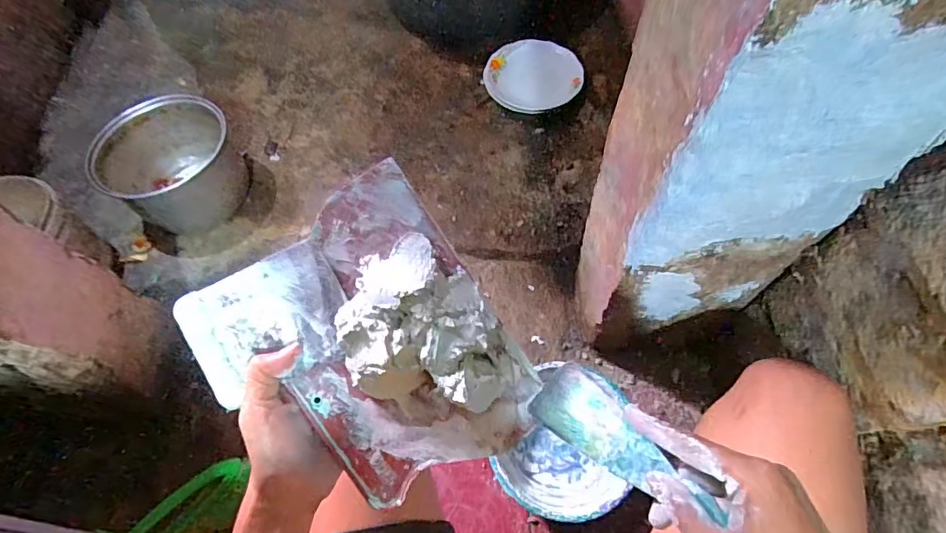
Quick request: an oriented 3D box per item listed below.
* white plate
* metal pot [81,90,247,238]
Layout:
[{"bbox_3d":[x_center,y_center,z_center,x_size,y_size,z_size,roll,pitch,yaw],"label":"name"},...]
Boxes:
[{"bbox_3d":[0.135,-0.422,1.089,0.201,0.023,0.180,18,74,3],"label":"white plate"},{"bbox_3d":[-0.578,-0.198,0.958,0.215,0.166,0.232,-1,63,3],"label":"metal pot"}]

